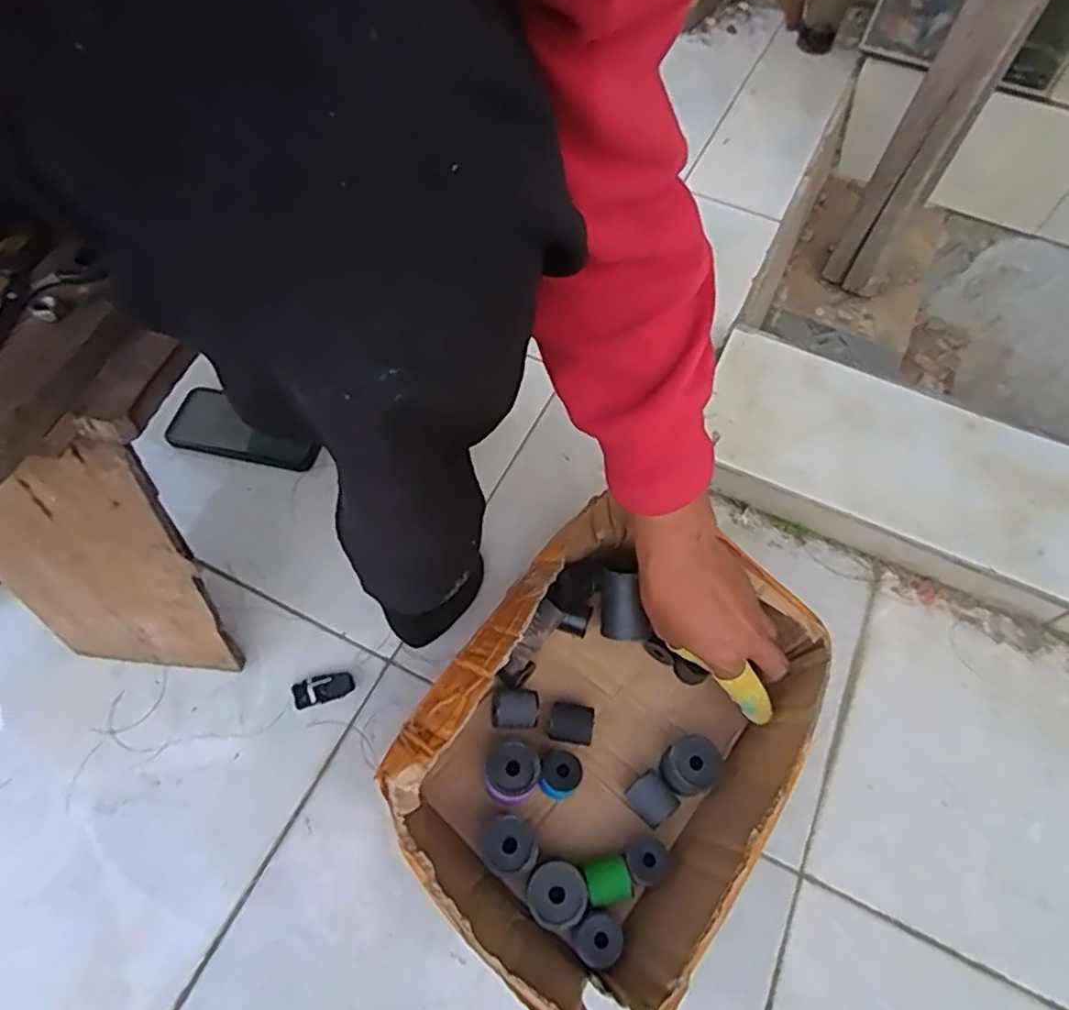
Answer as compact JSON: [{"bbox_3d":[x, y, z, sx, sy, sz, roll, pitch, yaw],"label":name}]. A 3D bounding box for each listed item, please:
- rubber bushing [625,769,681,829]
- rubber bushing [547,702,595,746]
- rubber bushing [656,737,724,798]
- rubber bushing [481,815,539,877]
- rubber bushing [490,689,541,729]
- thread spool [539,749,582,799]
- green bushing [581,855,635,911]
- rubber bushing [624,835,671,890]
[{"bbox_3d":[0.098,0.250,0.571,0.031,0.027,0.037,-34,67,-19],"label":"rubber bushing"},{"bbox_3d":[0.032,0.195,0.597,0.039,0.033,0.032,11,61,5],"label":"rubber bushing"},{"bbox_3d":[0.130,0.223,0.572,0.047,0.046,0.041,-31,66,-17],"label":"rubber bushing"},{"bbox_3d":[-0.019,0.271,0.534,0.044,0.055,0.038,38,66,18],"label":"rubber bushing"},{"bbox_3d":[-0.017,0.184,0.598,0.041,0.036,0.032,1,61,-1],"label":"rubber bushing"},{"bbox_3d":[0.021,0.230,0.569,0.033,0.042,0.036,1,61,-1],"label":"thread spool"},{"bbox_3d":[0.057,0.299,0.533,0.035,0.036,0.033,-9,61,-7],"label":"green bushing"},{"bbox_3d":[0.089,0.288,0.540,0.034,0.037,0.034,1,61,-1],"label":"rubber bushing"}]

